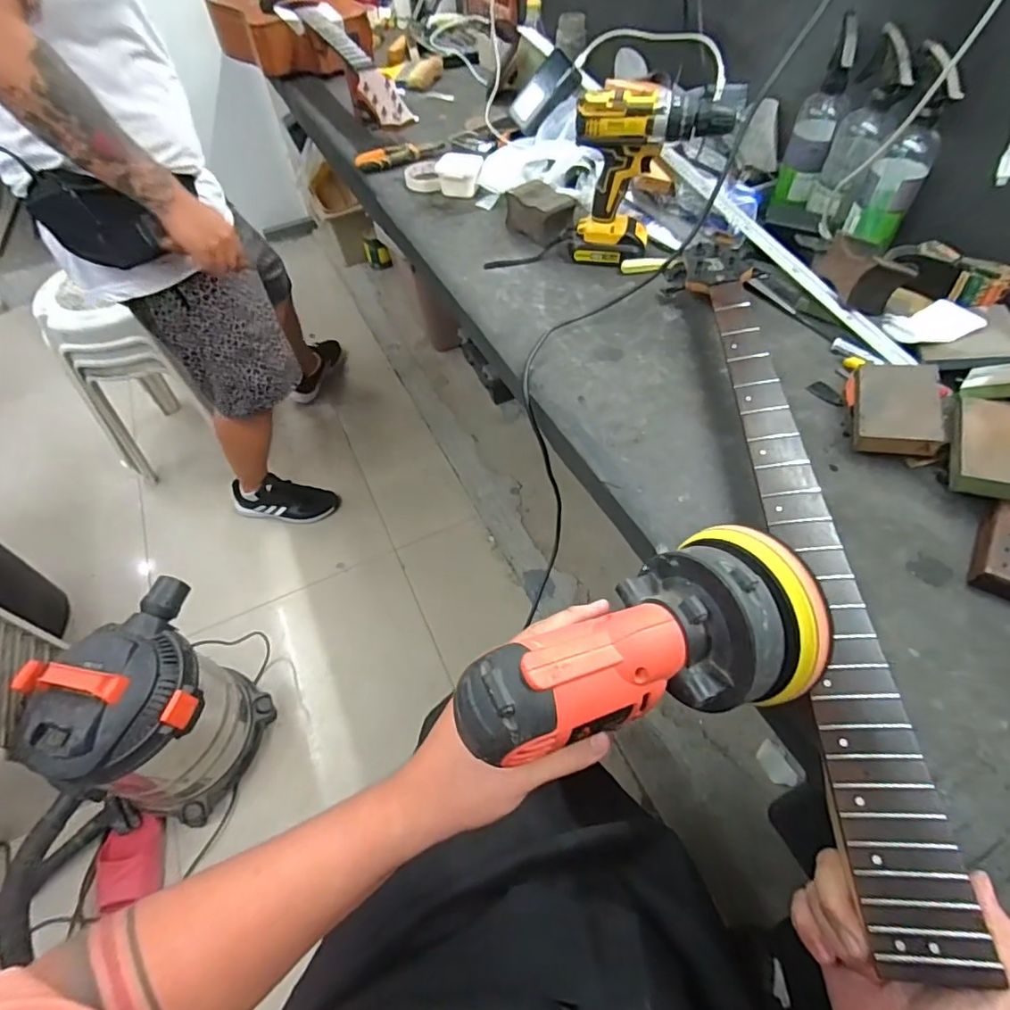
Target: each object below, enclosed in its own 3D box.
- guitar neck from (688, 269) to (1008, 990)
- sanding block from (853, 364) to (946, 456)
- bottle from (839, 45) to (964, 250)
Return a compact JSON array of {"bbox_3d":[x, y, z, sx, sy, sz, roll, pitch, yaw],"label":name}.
[{"bbox_3d":[0.265,-0.002,0.484,0.075,0.031,0.647,0,57,3],"label":"guitar neck"},{"bbox_3d":[0.406,-0.102,0.551,0.073,0.027,0.108,4,59,23],"label":"sanding block"},{"bbox_3d":[0.499,-0.433,0.666,0.070,0.187,0.059,28,60,21],"label":"bottle"}]

